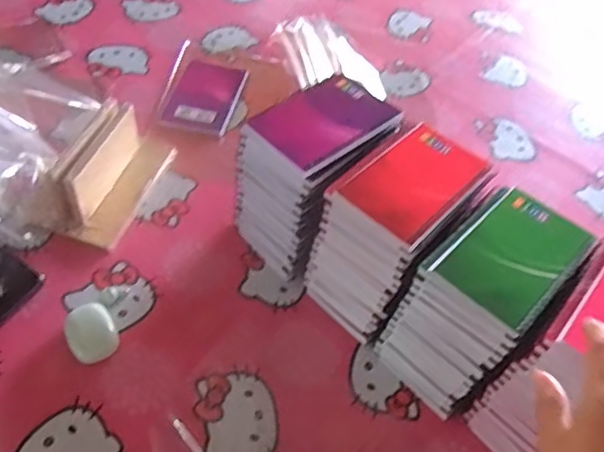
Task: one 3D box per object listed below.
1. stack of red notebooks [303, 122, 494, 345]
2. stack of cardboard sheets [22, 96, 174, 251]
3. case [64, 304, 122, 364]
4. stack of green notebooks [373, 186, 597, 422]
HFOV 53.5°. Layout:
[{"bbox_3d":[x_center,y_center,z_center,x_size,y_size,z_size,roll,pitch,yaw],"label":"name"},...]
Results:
[{"bbox_3d":[0.088,0.010,0.581,0.090,0.156,0.137,38,57,22],"label":"stack of red notebooks"},{"bbox_3d":[-0.216,-0.068,0.655,0.095,0.077,0.167,17,52,8],"label":"stack of cardboard sheets"},{"bbox_3d":[-0.194,0.099,0.555,0.043,0.017,0.052,-19,56,-20],"label":"case"},{"bbox_3d":[0.158,0.071,0.537,0.096,0.158,0.137,39,58,23],"label":"stack of green notebooks"}]

